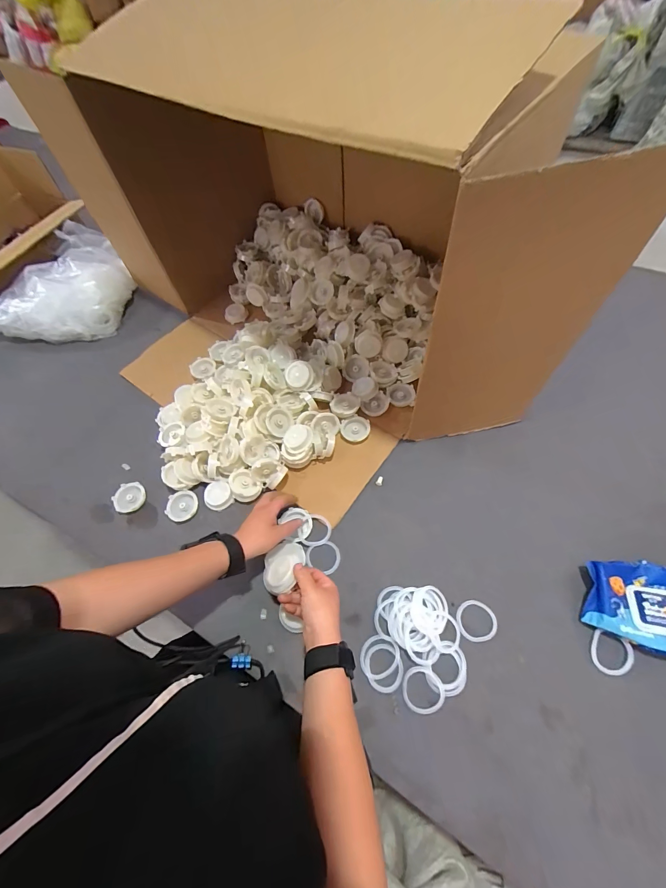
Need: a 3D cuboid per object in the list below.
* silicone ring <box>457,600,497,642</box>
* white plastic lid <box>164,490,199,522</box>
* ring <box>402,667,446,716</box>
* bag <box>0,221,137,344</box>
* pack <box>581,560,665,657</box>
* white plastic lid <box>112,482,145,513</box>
[{"bbox_3d":[0.219,0.270,0.520,0.059,0.006,0.055,-2,62,5],"label":"silicone ring"},{"bbox_3d":[-0.280,0.115,0.635,0.054,0.009,0.056,7,60,-12],"label":"white plastic lid"},{"bbox_3d":[0.127,0.347,0.481,0.056,0.013,0.056,-2,62,5],"label":"ring"},{"bbox_3d":[-0.688,-0.416,0.900,0.281,0.101,0.340,14,64,13],"label":"bag"},{"bbox_3d":[0.475,0.237,0.490,0.194,0.031,0.118,14,64,13],"label":"pack"},{"bbox_3d":[-0.390,0.103,0.652,0.054,0.008,0.054,8,64,-17],"label":"white plastic lid"}]

